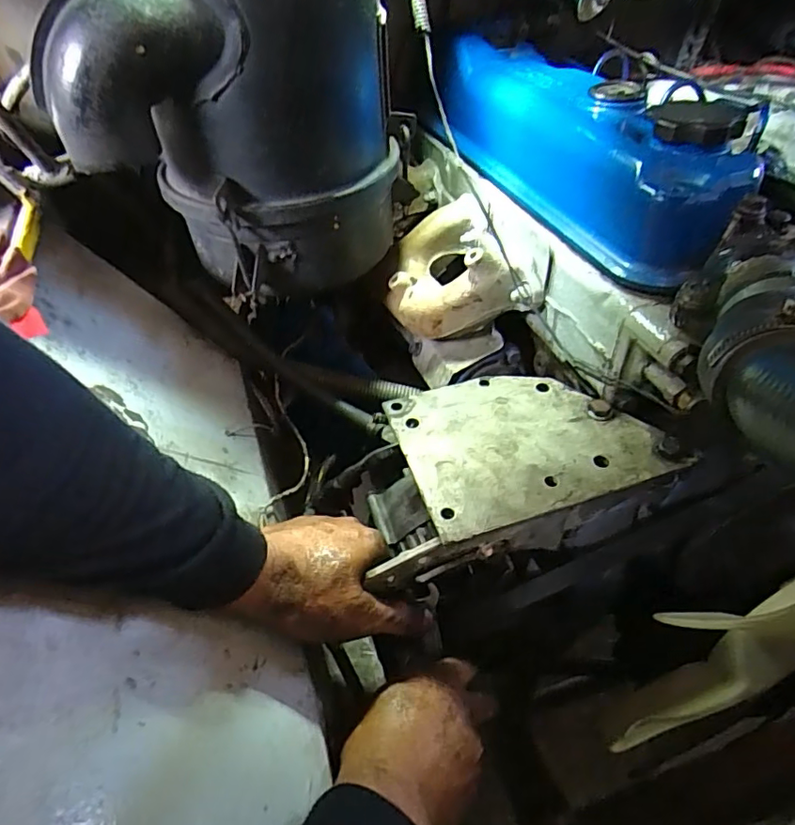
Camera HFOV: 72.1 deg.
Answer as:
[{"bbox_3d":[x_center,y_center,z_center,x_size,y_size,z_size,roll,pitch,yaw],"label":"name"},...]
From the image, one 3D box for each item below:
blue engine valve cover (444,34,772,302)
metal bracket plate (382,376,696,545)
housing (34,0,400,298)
[{"bbox_3d":[0.153,-0.253,0.504,0.120,0.088,0.406,-19,52,-13],"label":"blue engine valve cover"},{"bbox_3d":[0.093,0.017,0.415,0.177,0.013,0.136,-16,51,-10],"label":"metal bracket plate"},{"bbox_3d":[-0.119,-0.242,0.451,0.214,0.259,0.208,2,50,5],"label":"housing"}]

